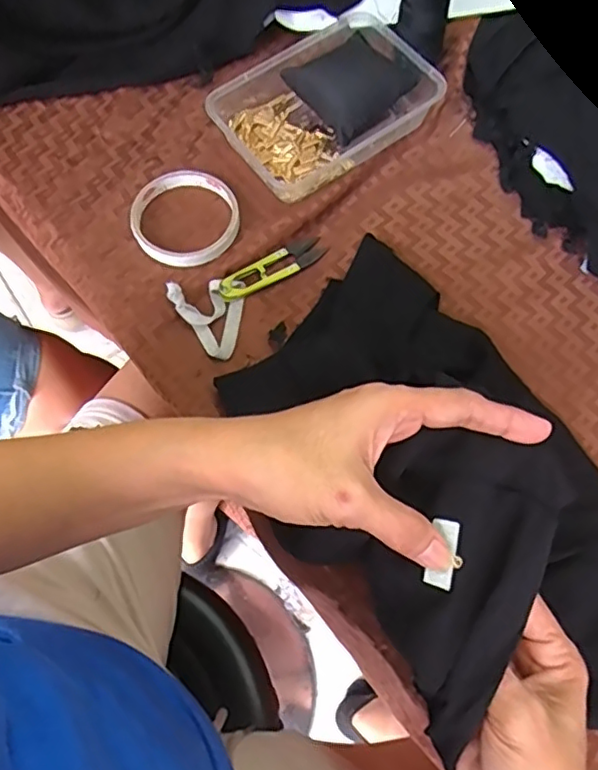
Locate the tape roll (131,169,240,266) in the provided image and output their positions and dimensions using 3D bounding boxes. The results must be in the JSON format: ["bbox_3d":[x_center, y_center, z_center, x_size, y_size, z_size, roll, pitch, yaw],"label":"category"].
[{"bbox_3d":[-0.092,-0.136,0.475,0.083,0.014,0.088,0,71,-1],"label":"tape roll"}]

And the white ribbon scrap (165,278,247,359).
[{"bbox_3d":[-0.074,-0.054,0.446,0.055,0.014,0.065,8,71,2],"label":"white ribbon scrap"}]

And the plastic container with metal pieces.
[{"bbox_3d":[0.023,-0.244,0.503,0.175,0.037,0.118,-33,74,-12],"label":"plastic container with metal pieces"}]

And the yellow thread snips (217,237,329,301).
[{"bbox_3d":[-0.021,-0.094,0.475,0.100,0.004,0.022,-31,89,-26],"label":"yellow thread snips"}]

